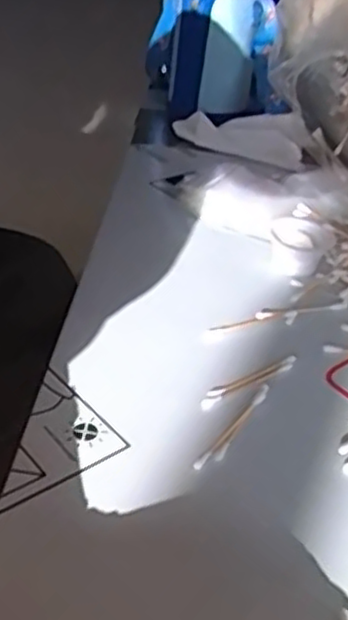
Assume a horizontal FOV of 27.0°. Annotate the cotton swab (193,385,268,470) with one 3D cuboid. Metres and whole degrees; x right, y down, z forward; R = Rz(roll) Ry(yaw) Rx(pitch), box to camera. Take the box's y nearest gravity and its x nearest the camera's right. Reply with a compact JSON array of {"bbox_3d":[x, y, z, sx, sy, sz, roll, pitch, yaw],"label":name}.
[{"bbox_3d":[0.035,0.066,0.420,0.006,0.005,0.081,25,40,25],"label":"cotton swab"}]

